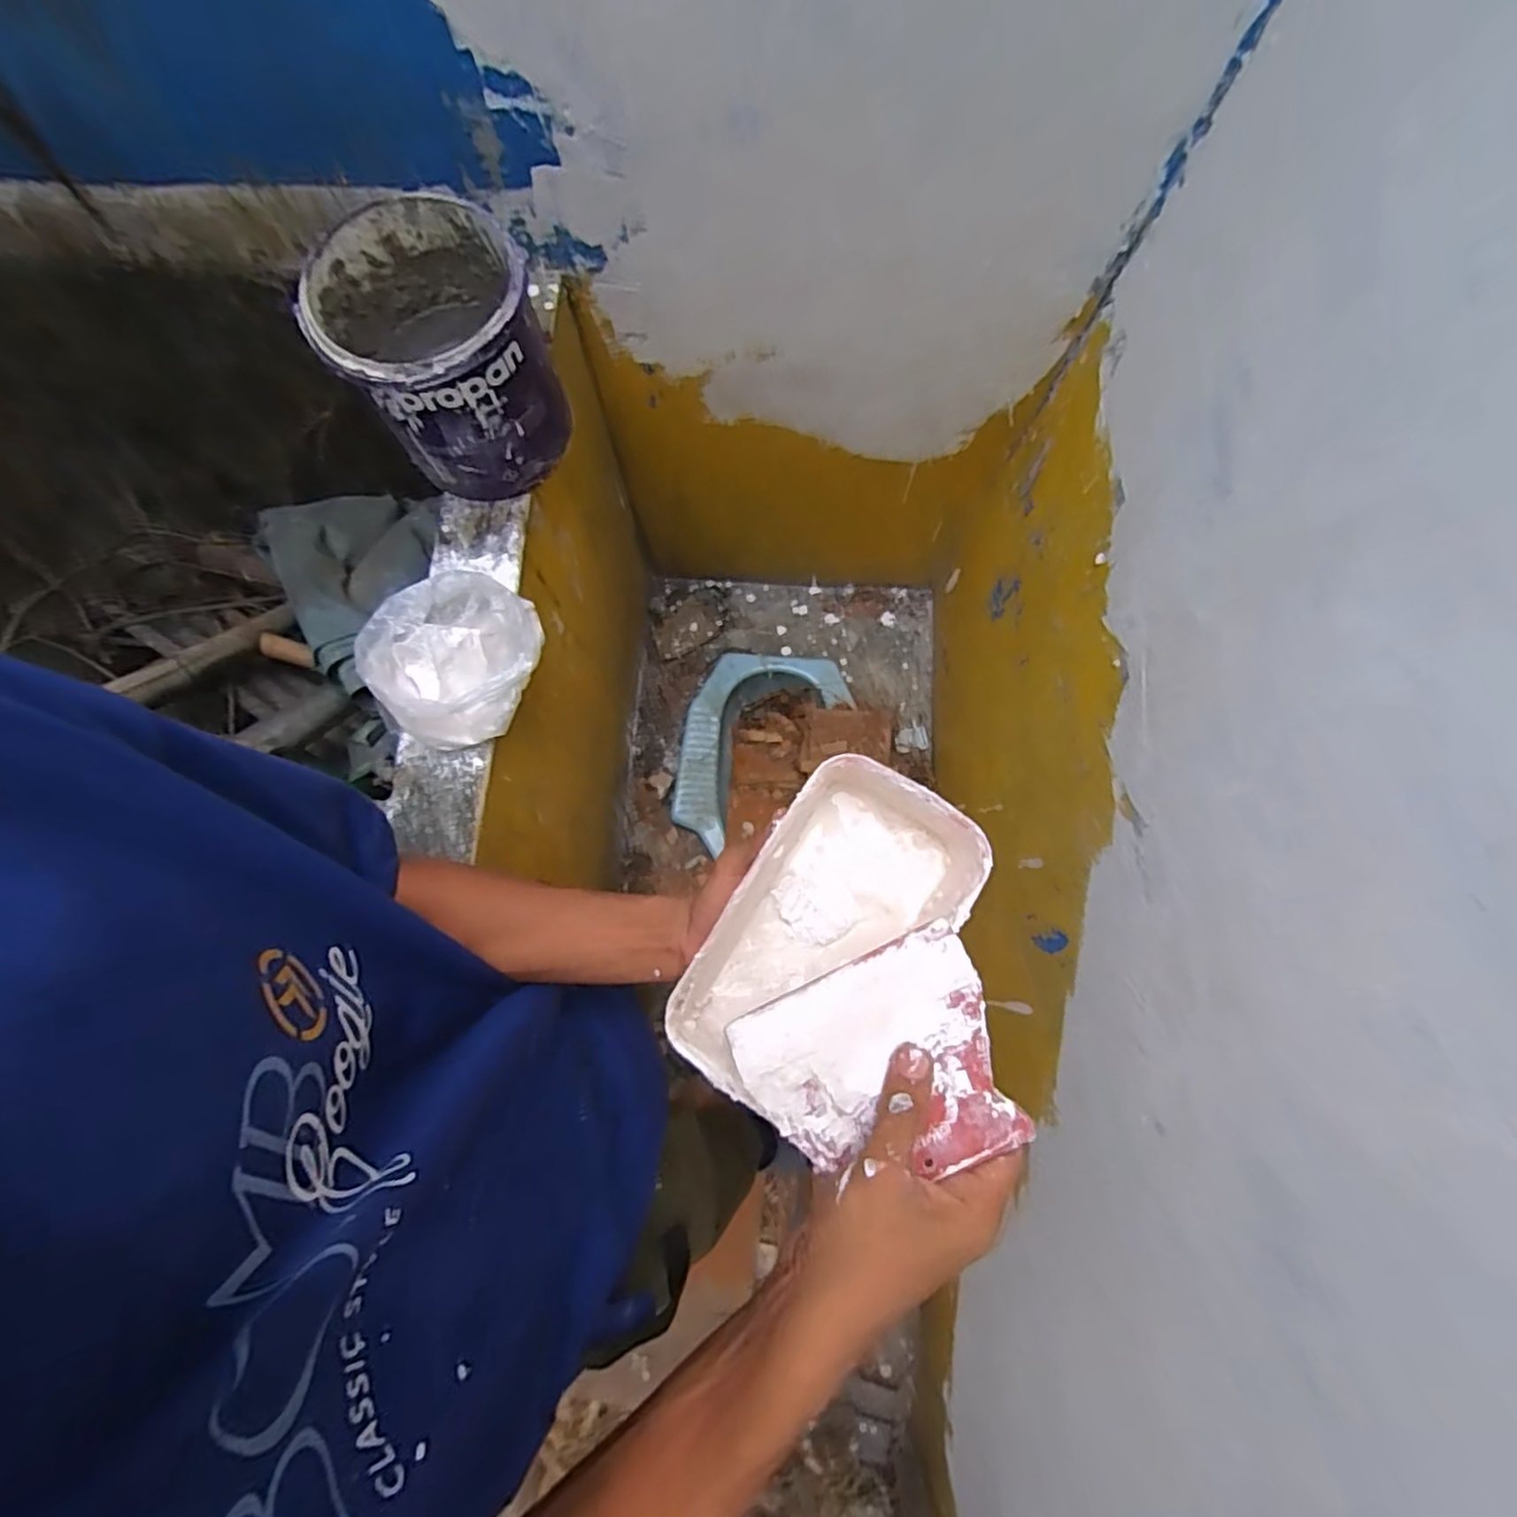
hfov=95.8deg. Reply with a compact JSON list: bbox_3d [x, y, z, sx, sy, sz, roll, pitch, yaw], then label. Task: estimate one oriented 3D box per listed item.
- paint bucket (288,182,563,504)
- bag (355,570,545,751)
[{"bbox_3d":[-0.293,-0.379,0.655,0.171,0.185,0.182,0,77,-1],"label":"paint bucket"},{"bbox_3d":[-0.281,-0.094,0.648,0.153,0.065,0.143,-36,80,-9],"label":"bag"}]

